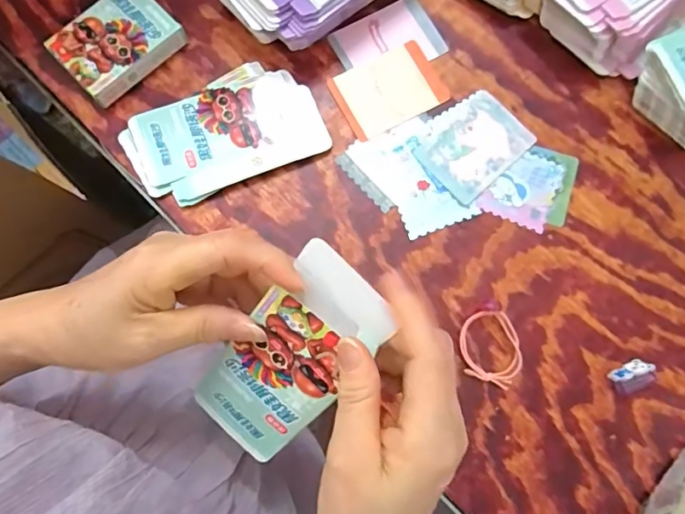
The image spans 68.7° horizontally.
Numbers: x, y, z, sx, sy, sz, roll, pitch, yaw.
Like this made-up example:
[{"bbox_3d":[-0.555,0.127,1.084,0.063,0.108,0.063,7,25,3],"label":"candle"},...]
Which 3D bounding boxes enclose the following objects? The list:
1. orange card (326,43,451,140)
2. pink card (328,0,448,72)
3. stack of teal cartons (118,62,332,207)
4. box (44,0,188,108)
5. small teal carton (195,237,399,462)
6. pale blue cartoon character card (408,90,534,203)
[{"bbox_3d":[0.039,-0.143,0.428,0.087,0.004,0.063,-26,80,-6],"label":"orange card"},{"bbox_3d":[0.040,-0.189,0.439,0.089,0.004,0.062,-28,81,-7],"label":"pink card"},{"bbox_3d":[-0.097,-0.103,0.415,0.156,0.010,0.092,-23,80,-6],"label":"stack of teal cartons"},{"bbox_3d":[-0.187,-0.180,0.420,0.093,0.024,0.065,-42,82,-9],"label":"box"},{"bbox_3d":[-0.033,0.061,0.284,0.064,0.016,0.145,40,117,6],"label":"small teal carton"},{"bbox_3d":[0.110,-0.093,0.420,0.086,0.005,0.067,-41,82,-8],"label":"pale blue cartoon character card"}]

